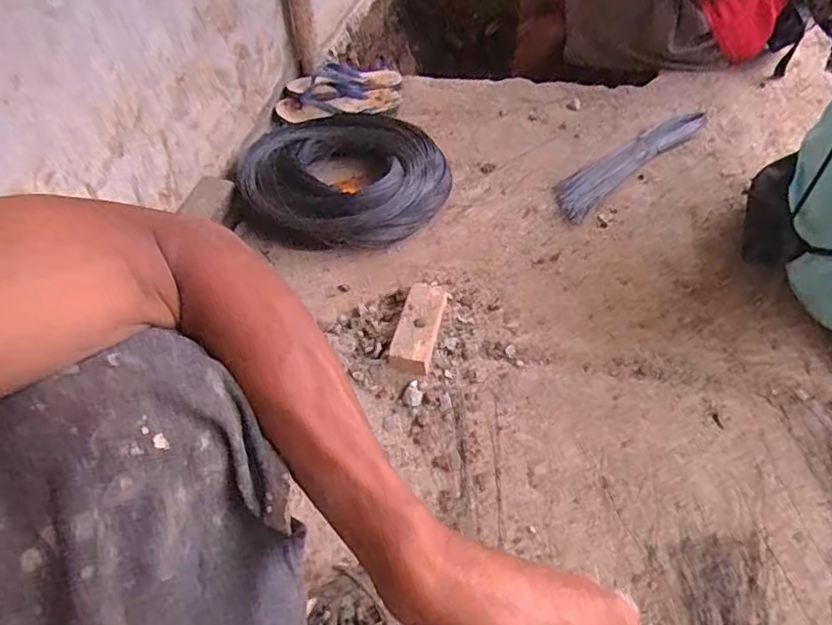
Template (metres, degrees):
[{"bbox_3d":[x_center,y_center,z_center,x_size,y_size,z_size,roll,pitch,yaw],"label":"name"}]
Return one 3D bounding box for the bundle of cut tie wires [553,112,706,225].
[{"bbox_3d":[0.403,-0.294,1.047,0.394,0.040,0.085,-34,58,-22],"label":"bundle of cut tie wires"}]

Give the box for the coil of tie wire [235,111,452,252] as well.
[{"bbox_3d":[-0.126,-0.249,1.013,0.370,0.097,0.318,3,52,5],"label":"coil of tie wire"}]

